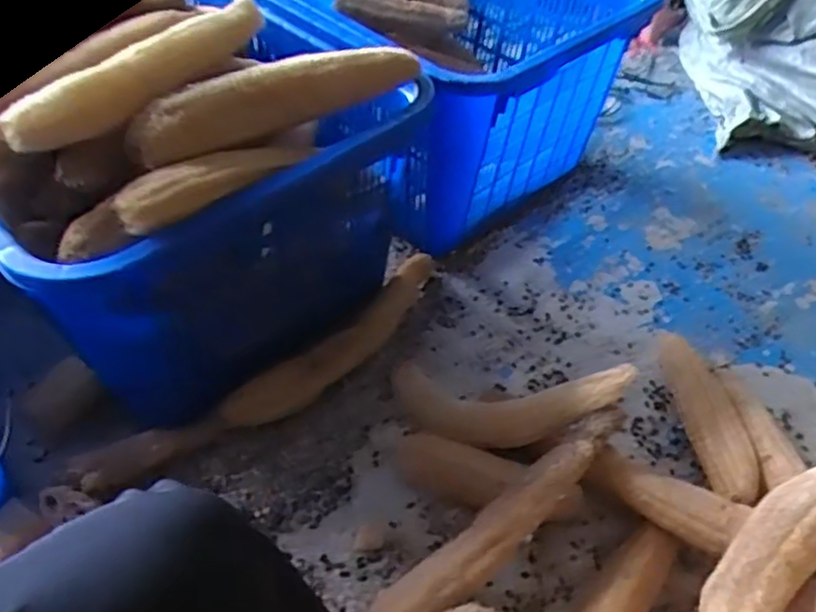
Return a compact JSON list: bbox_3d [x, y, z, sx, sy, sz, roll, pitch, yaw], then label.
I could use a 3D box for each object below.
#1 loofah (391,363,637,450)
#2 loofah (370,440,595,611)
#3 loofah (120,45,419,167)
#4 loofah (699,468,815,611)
[{"bbox_3d":[0.131,0.140,0.935,0.366,0.074,0.098,-6,37,38],"label":"loofah"},{"bbox_3d":[0.092,0.274,0.795,0.347,0.050,0.080,-38,58,-8],"label":"loofah"},{"bbox_3d":[-0.153,-0.252,0.820,0.377,0.077,0.074,-33,58,-30],"label":"loofah"},{"bbox_3d":[0.466,0.256,0.770,0.342,0.068,0.100,-22,53,-23],"label":"loofah"}]

